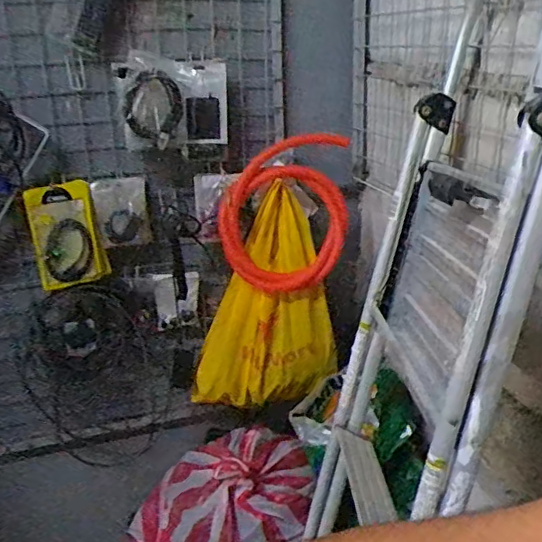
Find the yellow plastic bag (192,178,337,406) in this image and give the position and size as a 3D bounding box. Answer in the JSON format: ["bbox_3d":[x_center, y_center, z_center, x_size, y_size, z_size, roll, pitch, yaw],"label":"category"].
[{"bbox_3d":[-0.015,0.077,1.182,0.310,0.426,0.106,-10,24,-18],"label":"yellow plastic bag"}]

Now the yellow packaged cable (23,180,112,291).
[{"bbox_3d":[-0.375,-0.058,1.030,0.125,0.210,0.039,-13,40,-19],"label":"yellow packaged cable"}]

